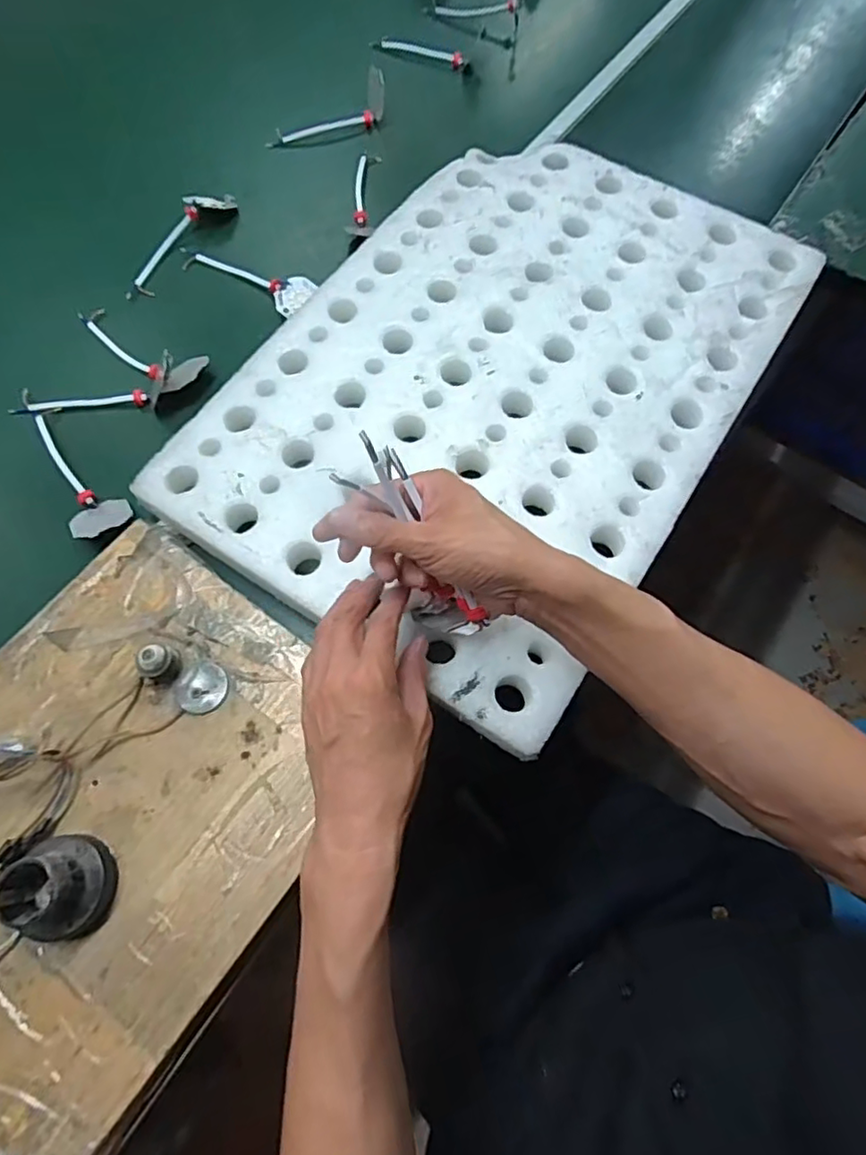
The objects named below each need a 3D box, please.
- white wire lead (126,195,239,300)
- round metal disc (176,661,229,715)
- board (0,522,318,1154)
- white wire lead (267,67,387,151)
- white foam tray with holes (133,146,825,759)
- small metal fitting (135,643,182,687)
[{"bbox_3d":[-0.270,-0.353,0.638,0.041,0.028,0.156,30,72,13],"label":"white wire lead"},{"bbox_3d":[-0.167,0.080,0.444,0.035,0.004,0.036,-1,68,2],"label":"round metal disc"},{"bbox_3d":[-0.224,0.147,0.404,0.274,0.052,0.325,34,73,14],"label":"board"},{"bbox_3d":[-0.121,-0.527,0.697,0.143,0.046,0.034,-20,69,-6],"label":"white wire lead"},{"bbox_3d":[0.061,-0.180,0.536,0.376,0.023,0.540,32,72,14],"label":"white foam tray with holes"},{"bbox_3d":[-0.196,0.063,0.438,0.021,0.029,0.027,25,71,11],"label":"small metal fitting"}]

